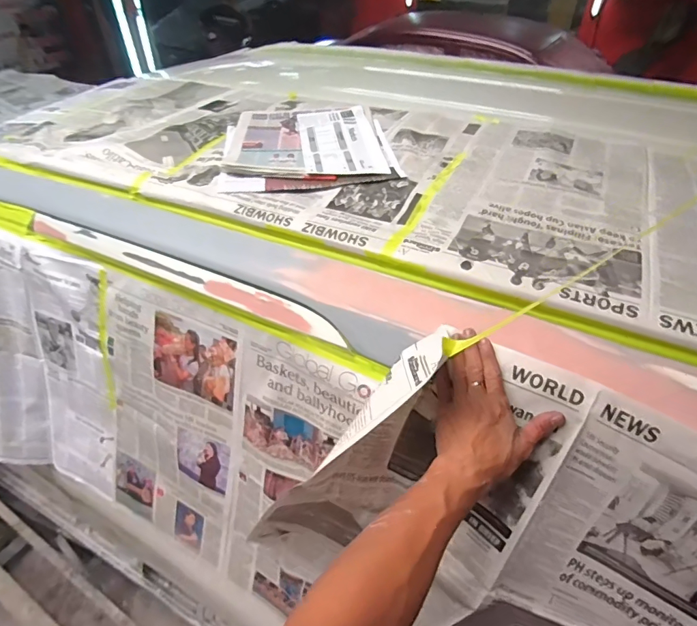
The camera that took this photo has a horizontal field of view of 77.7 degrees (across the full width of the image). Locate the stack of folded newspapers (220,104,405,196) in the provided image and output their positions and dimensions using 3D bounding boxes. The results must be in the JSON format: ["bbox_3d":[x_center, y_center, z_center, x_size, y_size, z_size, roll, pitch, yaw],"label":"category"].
[{"bbox_3d":[-0.083,-0.340,0.855,0.314,0.019,0.376,-5,42,-7],"label":"stack of folded newspapers"}]

